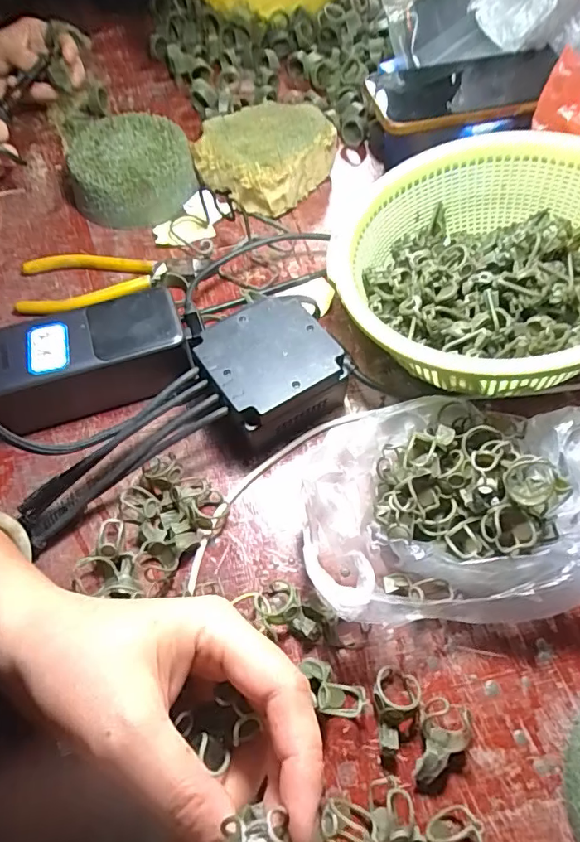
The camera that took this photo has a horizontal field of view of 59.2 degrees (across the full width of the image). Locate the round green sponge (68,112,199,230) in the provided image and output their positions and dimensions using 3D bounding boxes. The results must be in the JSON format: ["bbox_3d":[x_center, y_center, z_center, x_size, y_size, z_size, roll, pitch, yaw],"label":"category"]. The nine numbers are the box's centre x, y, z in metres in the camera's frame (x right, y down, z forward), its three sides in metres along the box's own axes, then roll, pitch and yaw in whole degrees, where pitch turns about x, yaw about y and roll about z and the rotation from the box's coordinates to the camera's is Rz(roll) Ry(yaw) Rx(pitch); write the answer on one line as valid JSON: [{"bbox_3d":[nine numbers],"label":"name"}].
[{"bbox_3d":[-0.142,-0.225,0.455,0.105,0.050,0.095,-15,59,-7],"label":"round green sponge"}]

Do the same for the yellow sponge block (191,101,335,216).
[{"bbox_3d":[-0.022,-0.245,0.464,0.103,0.043,0.120,31,64,20],"label":"yellow sponge block"}]

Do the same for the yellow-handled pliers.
[{"bbox_3d":[-0.144,-0.119,0.405,0.140,0.018,0.059,-13,58,-6],"label":"yellow-handled pliers"}]

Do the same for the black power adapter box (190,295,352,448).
[{"bbox_3d":[-0.012,-0.031,0.338,0.077,0.052,0.074,-31,62,-16],"label":"black power adapter box"}]

